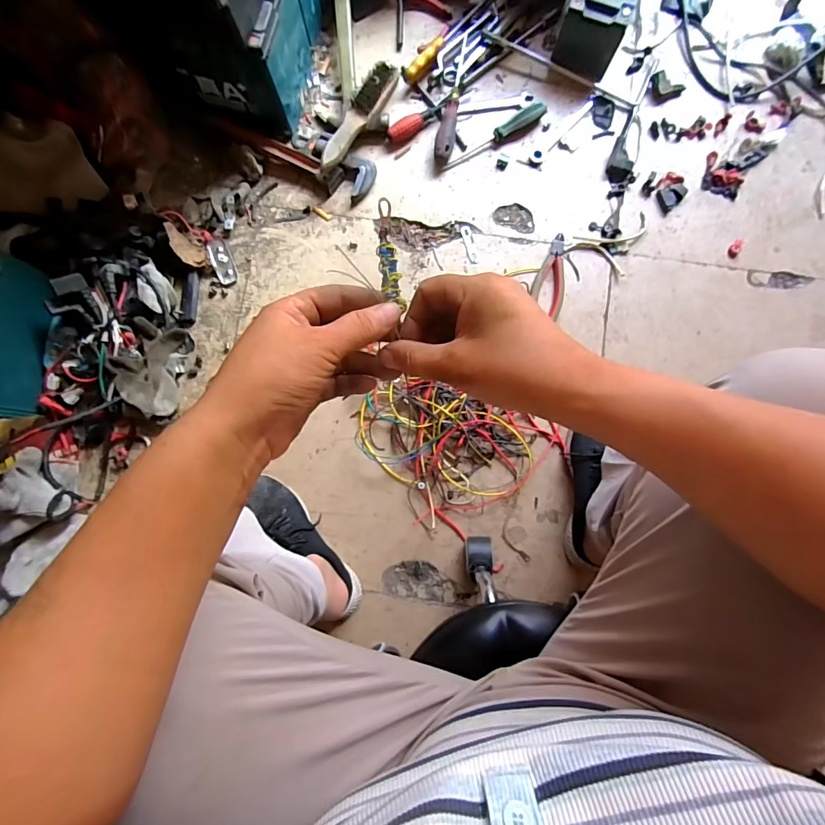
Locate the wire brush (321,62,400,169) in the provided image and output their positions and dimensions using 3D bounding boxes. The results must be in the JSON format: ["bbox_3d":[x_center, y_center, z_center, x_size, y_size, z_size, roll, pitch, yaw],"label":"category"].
[{"bbox_3d":[-0.081,-0.485,0.714,0.032,0.042,0.240,25,73,4],"label":"wire brush"}]

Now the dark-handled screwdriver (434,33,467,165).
[{"bbox_3d":[0.064,-0.525,0.745,0.031,0.029,0.215,7,84,2],"label":"dark-handled screwdriver"}]

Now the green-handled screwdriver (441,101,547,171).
[{"bbox_3d":[0.141,-0.462,0.740,0.199,0.031,0.029,-33,84,-2],"label":"green-handled screwdriver"}]

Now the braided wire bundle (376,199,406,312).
[{"bbox_3d":[-0.015,-0.097,0.276,0.013,0.007,0.066,-8,109,1],"label":"braided wire bundle"}]

